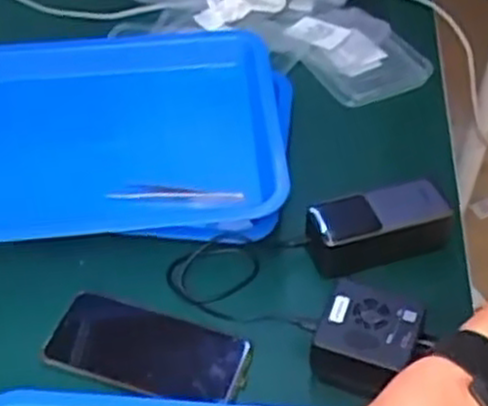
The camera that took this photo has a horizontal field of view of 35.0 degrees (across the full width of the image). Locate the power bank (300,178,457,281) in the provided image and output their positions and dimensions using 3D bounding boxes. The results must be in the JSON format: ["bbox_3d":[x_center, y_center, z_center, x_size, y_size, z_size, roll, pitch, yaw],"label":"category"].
[{"bbox_3d":[0.121,0.020,0.708,0.129,0.049,0.053,-12,48,-13],"label":"power bank"}]

